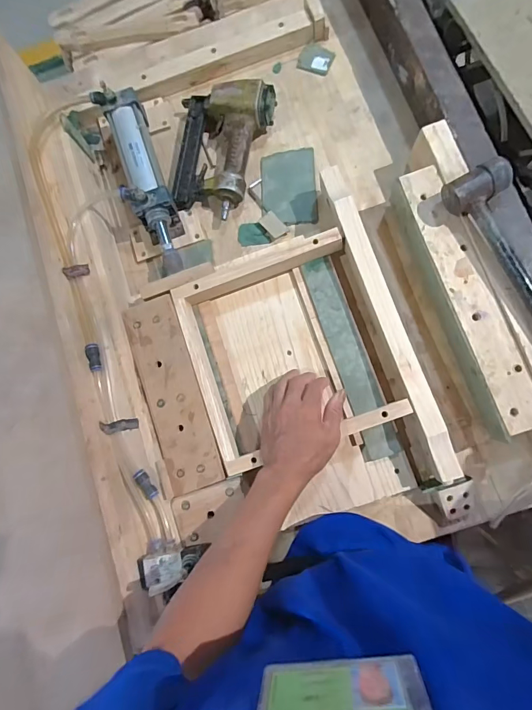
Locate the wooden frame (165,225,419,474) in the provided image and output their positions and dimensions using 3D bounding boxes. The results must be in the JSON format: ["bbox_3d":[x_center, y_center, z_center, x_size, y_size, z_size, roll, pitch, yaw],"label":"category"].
[{"bbox_3d":[0.026,-0.010,0.576,0.265,0.044,0.296,-20,80,2],"label":"wooden frame"}]

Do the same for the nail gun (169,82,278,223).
[{"bbox_3d":[-0.086,-0.349,0.647,0.152,0.053,0.221,16,83,7],"label":"nail gun"}]

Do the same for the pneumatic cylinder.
[{"bbox_3d":[-0.193,-0.278,0.629,0.068,0.080,0.318,-20,81,1],"label":"pneumatic cylinder"}]

